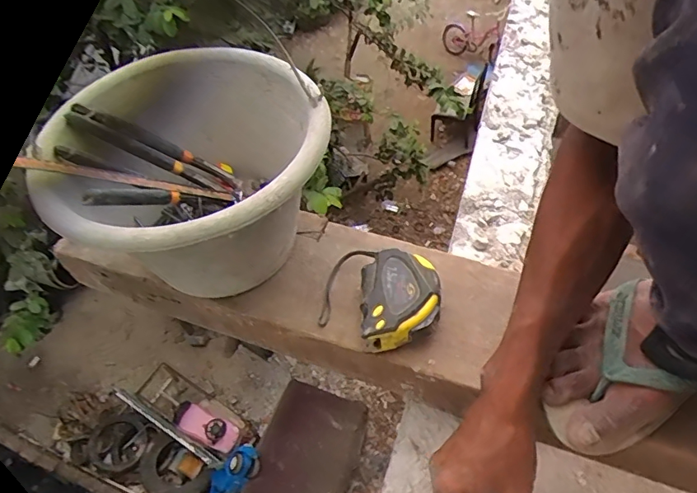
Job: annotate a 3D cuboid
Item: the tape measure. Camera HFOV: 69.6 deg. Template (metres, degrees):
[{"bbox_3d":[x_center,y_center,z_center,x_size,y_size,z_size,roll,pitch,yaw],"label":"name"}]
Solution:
[{"bbox_3d":[0.029,0.049,0.490,0.121,0.046,0.098,25,60,19],"label":"tape measure"}]

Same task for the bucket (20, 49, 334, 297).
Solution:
[{"bbox_3d":[-0.138,-0.059,0.508,0.249,0.179,0.245,-2,55,3],"label":"bucket"}]

